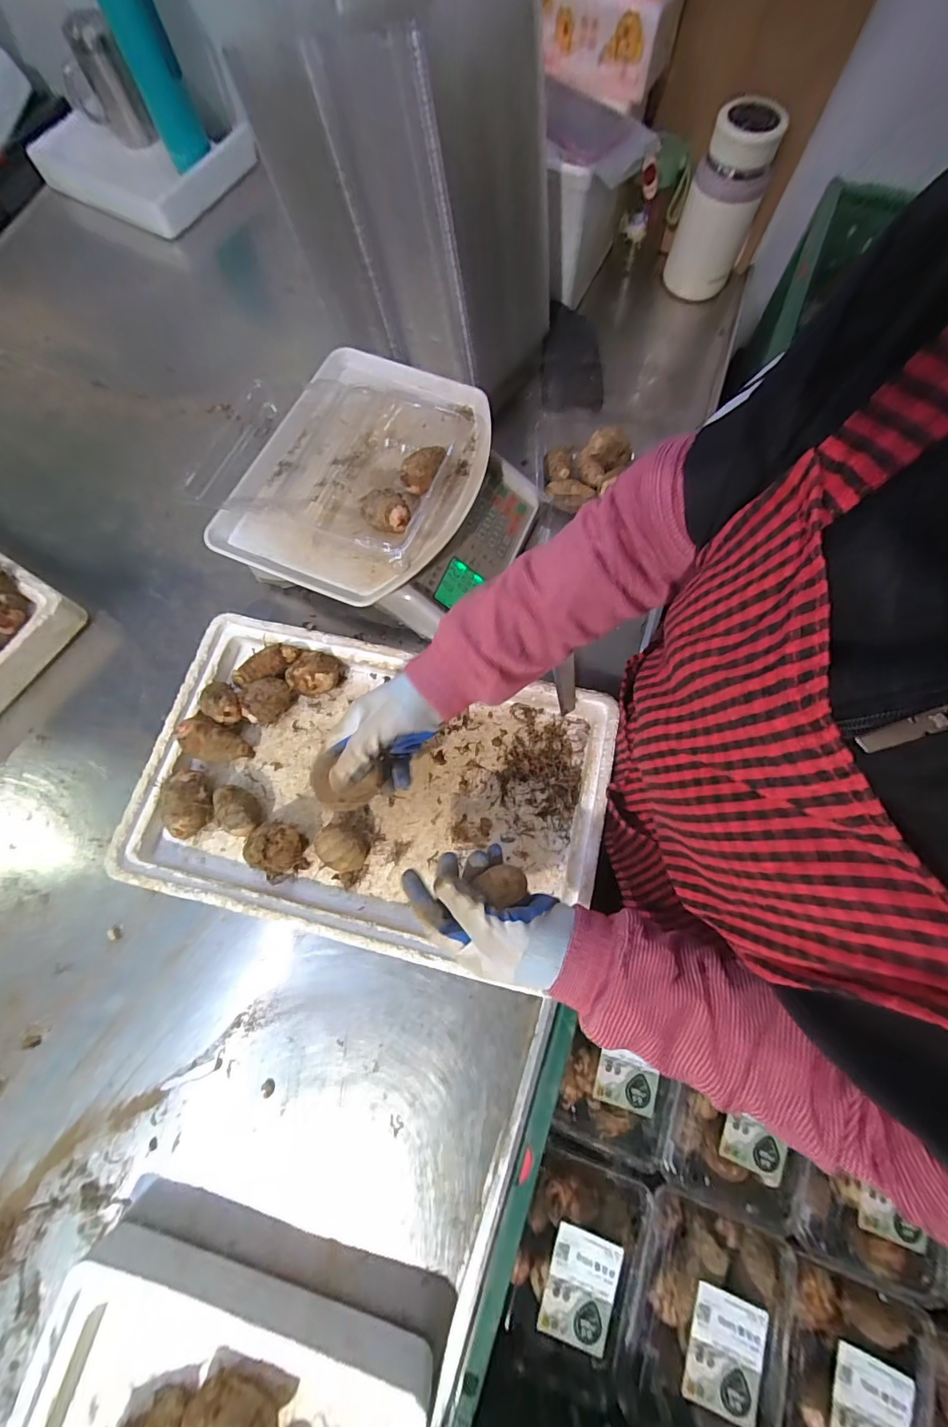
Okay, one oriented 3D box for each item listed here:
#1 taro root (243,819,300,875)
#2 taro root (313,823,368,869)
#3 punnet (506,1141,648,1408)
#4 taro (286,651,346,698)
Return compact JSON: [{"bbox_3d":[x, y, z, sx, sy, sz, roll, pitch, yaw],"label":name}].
[{"bbox_3d":[-0.194,0.132,0.464,0.051,0.050,0.045,16,75,6],"label":"taro root"},{"bbox_3d":[-0.130,0.133,0.468,0.047,0.039,0.042,23,76,8],"label":"taro root"},{"bbox_3d":[0.096,0.513,0.439,0.129,0.039,0.195,15,75,6],"label":"punnet"},{"bbox_3d":[-0.176,-0.043,0.521,0.052,0.044,0.044,4,74,3],"label":"taro"}]

